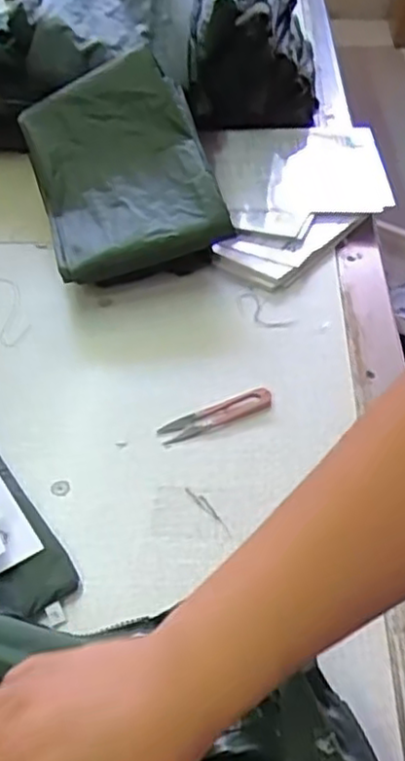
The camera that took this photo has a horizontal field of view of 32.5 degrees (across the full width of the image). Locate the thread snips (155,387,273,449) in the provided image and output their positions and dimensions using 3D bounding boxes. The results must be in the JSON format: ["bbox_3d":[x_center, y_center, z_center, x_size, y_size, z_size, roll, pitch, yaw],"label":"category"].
[{"bbox_3d":[0.011,0.028,0.595,0.101,0.009,0.025,-20,46,-18],"label":"thread snips"}]

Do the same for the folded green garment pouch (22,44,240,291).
[{"bbox_3d":[-0.093,-0.258,0.781,0.193,0.042,0.321,-18,60,-5],"label":"folded green garment pouch"}]

